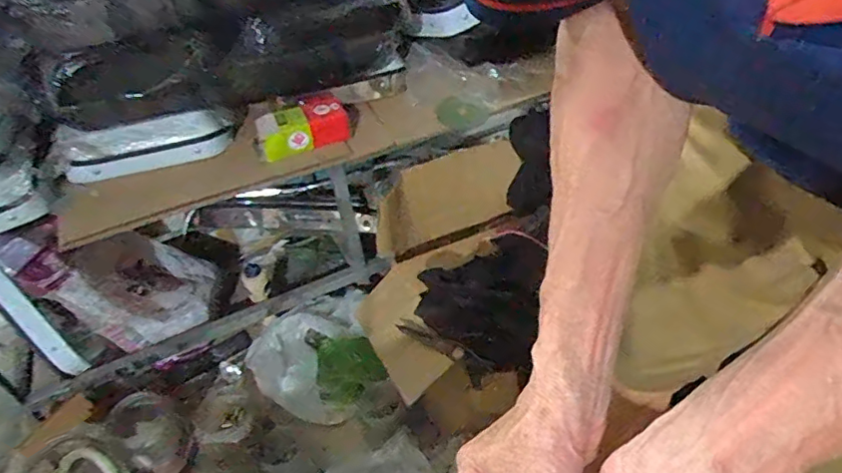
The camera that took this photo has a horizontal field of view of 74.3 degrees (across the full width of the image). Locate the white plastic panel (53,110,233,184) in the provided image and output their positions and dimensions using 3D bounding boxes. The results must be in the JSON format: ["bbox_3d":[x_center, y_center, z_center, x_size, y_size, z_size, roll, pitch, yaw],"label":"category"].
[{"bbox_3d":[-0.475,-0.161,0.969,0.279,0.080,0.049,-15,41,-8],"label":"white plastic panel"}]

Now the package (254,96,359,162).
[{"bbox_3d":[-0.215,-0.210,1.013,0.184,0.062,0.105,-25,43,-19],"label":"package"}]

